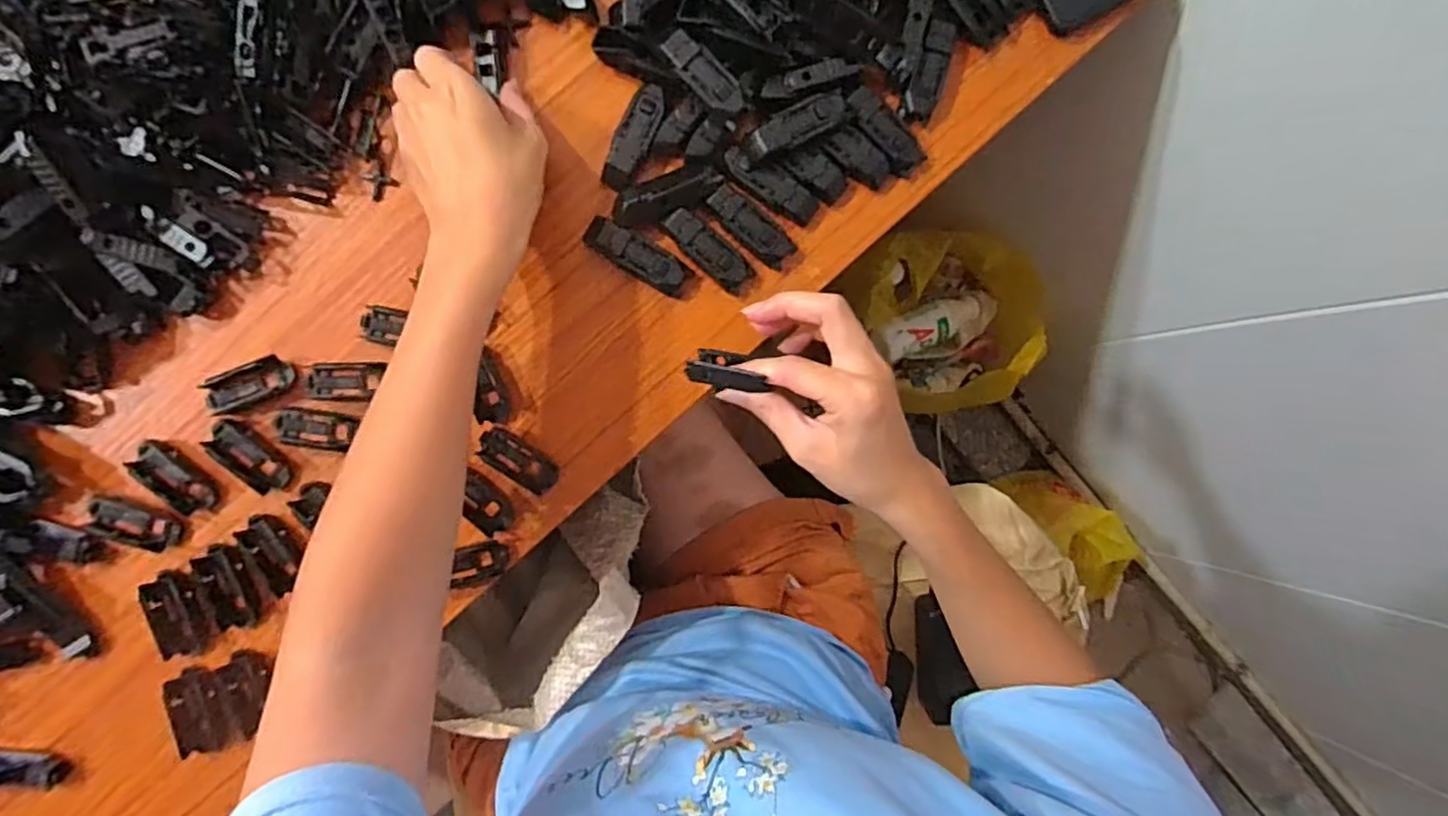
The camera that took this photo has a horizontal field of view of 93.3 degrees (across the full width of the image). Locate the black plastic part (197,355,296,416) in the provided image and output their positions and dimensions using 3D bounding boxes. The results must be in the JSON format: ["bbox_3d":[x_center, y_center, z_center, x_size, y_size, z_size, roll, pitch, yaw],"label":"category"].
[{"bbox_3d":[-0.274,-0.014,0.394,0.048,0.007,0.022,-24,94,-4],"label":"black plastic part"}]

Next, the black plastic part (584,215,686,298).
[{"bbox_3d":[-0.053,-0.091,0.410,0.066,0.014,0.020,31,89,-5],"label":"black plastic part"}]

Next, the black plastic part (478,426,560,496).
[{"bbox_3d":[-0.123,0.032,0.411,0.050,0.004,0.021,34,89,-5],"label":"black plastic part"}]

